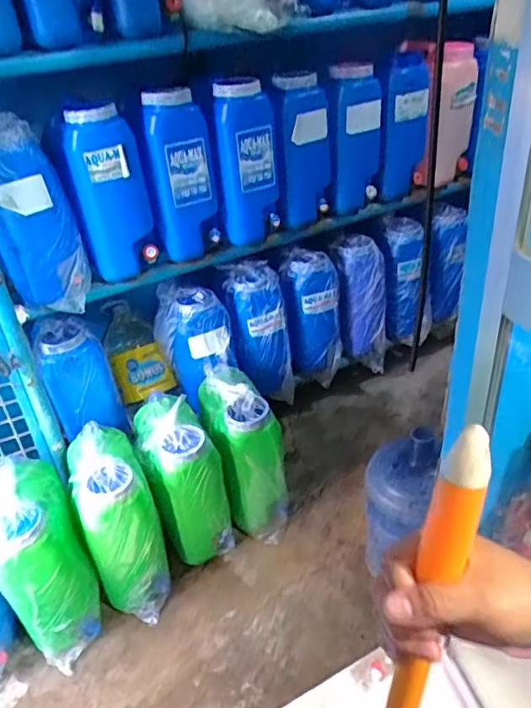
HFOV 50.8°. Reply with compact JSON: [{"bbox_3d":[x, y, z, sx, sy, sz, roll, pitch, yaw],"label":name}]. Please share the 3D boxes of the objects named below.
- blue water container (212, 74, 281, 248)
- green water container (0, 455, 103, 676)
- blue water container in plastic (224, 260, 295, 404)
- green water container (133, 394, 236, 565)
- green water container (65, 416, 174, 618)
[{"bbox_3d":[-0.050,-0.544,1.573,0.157,0.404,0.235,-6,34,0],"label":"blue water container"},{"bbox_3d":[-0.569,0.513,1.438,0.195,0.452,0.361,-20,36,-20],"label":"green water container"},{"bbox_3d":[-0.016,-0.054,1.844,0.183,0.454,0.180,-5,34,0],"label":"blue water container in plastic"},{"bbox_3d":[-0.245,0.347,1.601,0.180,0.410,0.292,-19,36,-19],"label":"green water container"},{"bbox_3d":[-0.393,0.448,1.511,0.181,0.439,0.337,-17,35,-17],"label":"green water container"}]

